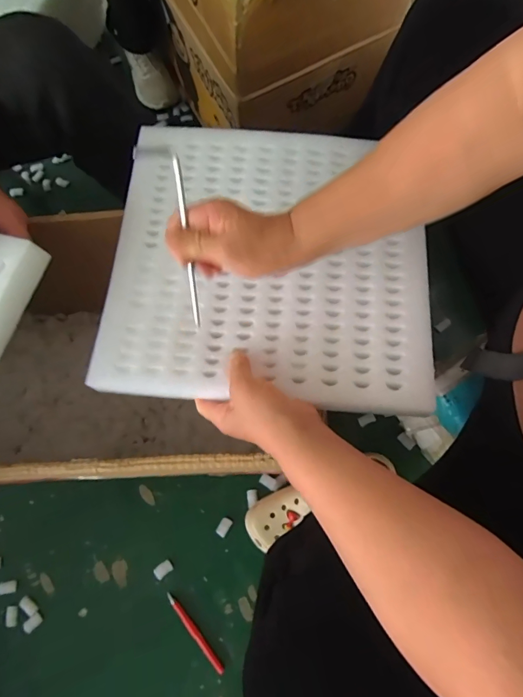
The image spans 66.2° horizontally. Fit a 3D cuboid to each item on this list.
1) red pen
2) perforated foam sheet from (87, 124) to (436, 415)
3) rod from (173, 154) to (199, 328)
[{"bbox_3d":[-0.106,0.445,0.629,0.013,0.010,0.135,-41,75,-11],"label":"red pen"},{"bbox_3d":[0.002,-0.106,0.445,0.340,0.023,0.325,3,72,3],"label":"perforated foam sheet"},{"bbox_3d":[-0.064,-0.087,0.351,0.005,0.146,0.006,-2,27,1],"label":"rod"}]

